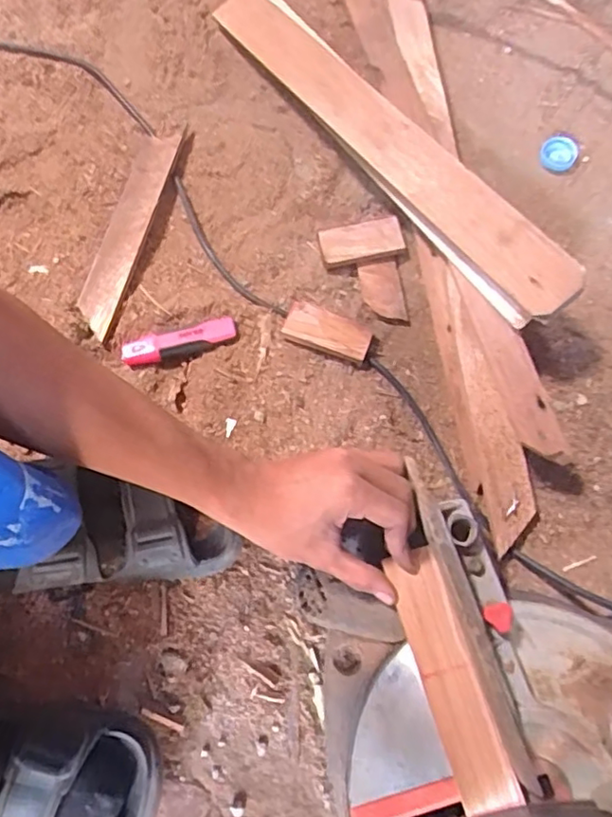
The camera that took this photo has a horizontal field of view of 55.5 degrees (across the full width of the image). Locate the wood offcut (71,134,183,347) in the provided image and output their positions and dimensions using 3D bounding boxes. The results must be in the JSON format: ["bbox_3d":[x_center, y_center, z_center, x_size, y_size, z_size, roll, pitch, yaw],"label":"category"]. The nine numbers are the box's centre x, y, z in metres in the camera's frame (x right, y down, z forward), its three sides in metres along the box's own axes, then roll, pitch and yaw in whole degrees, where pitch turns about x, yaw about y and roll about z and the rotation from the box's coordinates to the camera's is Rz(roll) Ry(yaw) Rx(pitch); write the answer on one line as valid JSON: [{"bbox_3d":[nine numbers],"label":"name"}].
[{"bbox_3d":[-0.173,-0.177,0.569,0.043,0.016,0.234,10,71,5],"label":"wood offcut"}]

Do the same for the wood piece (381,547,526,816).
[{"bbox_3d":[0.094,0.174,0.381,0.036,0.019,0.156,-15,70,-3],"label":"wood piece"}]

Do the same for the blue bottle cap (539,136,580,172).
[{"bbox_3d":[0.242,-0.243,0.556,0.033,0.014,0.037,29,74,11],"label":"blue bottle cap"}]

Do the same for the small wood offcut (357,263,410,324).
[{"bbox_3d":[0.071,-0.105,0.534,0.036,0.009,0.060,-10,71,-2],"label":"small wood offcut"}]

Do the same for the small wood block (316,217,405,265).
[{"bbox_3d":[0.052,-0.157,0.550,0.076,0.020,0.037,-12,71,-2],"label":"small wood block"}]

